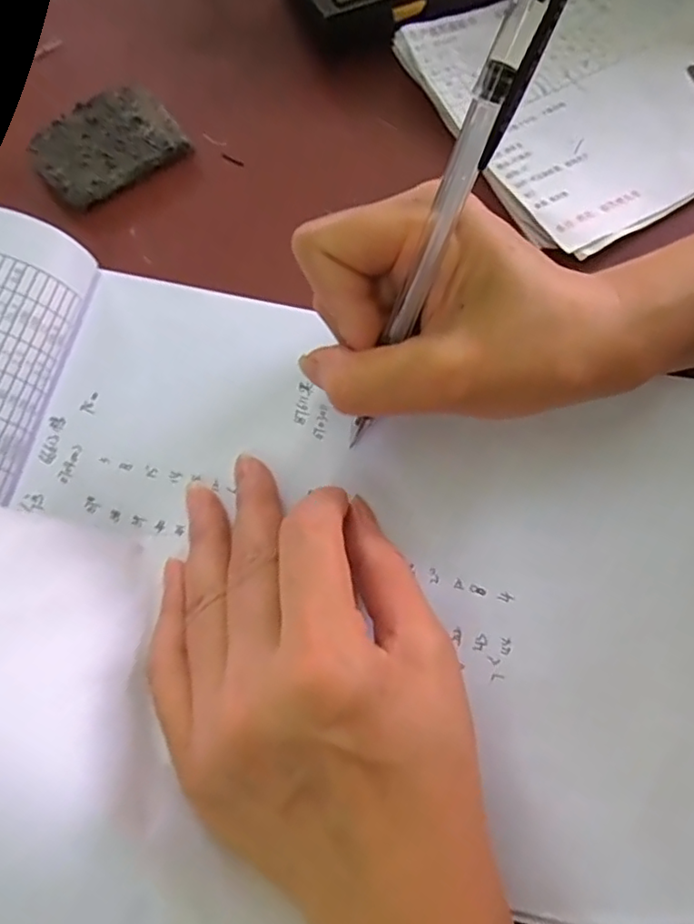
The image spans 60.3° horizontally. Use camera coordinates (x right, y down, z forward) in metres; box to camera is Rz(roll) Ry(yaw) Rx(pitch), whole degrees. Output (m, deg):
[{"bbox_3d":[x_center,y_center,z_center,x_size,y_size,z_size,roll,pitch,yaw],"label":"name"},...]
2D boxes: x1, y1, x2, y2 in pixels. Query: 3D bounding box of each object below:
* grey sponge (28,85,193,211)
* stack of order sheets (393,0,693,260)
[{"bbox_3d":[-0.115,-0.152,0.288,0.066,0.011,0.047,-37,77,-12],"label":"grey sponge"},{"bbox_3d":[0.150,-0.203,0.309,0.206,0.016,0.154,-29,76,-10],"label":"stack of order sheets"}]

